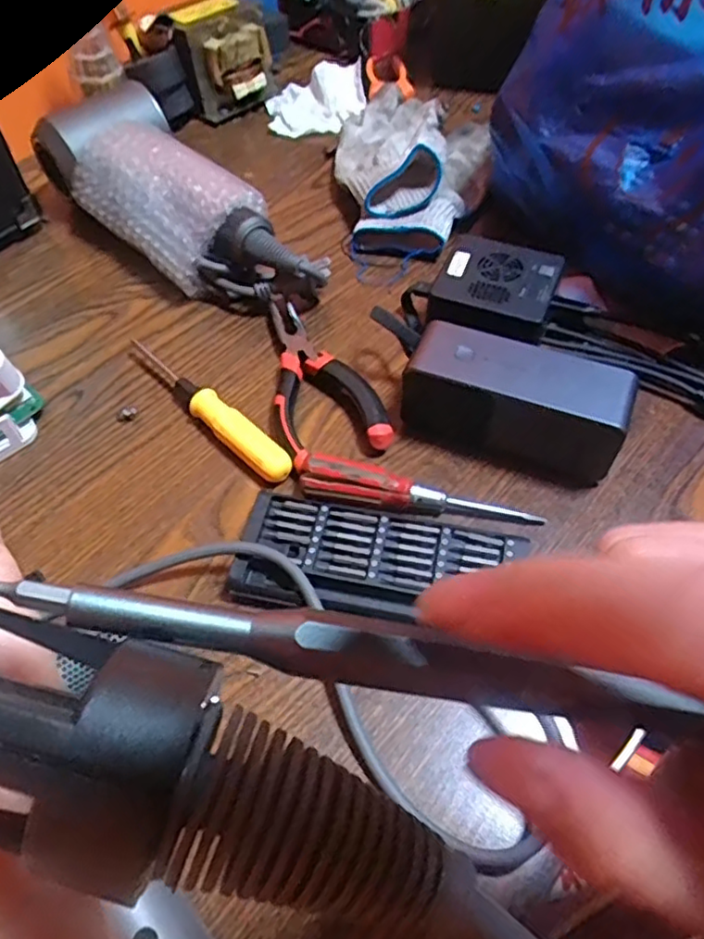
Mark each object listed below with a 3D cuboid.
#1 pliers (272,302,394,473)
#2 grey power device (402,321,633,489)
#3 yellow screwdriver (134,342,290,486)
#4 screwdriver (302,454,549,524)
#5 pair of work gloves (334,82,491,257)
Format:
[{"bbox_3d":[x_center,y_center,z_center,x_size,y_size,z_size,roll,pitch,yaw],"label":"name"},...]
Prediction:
[{"bbox_3d":[-0.028,-0.062,0.433,0.065,0.018,0.143,-17,56,-12],"label":"pliers"},{"bbox_3d":[0.100,-0.042,0.400,0.132,0.057,0.053,22,57,15],"label":"grey power device"},{"bbox_3d":[-0.095,-0.040,0.419,0.020,0.018,0.153,-38,62,-24],"label":"yellow screwdriver"},{"bbox_3d":[0.040,0.014,0.373,0.138,0.023,0.023,7,54,5],"label":"screwdriver"},{"bbox_3d":[0.050,-0.269,0.561,0.133,0.050,0.214,7,54,5],"label":"pair of work gloves"}]

